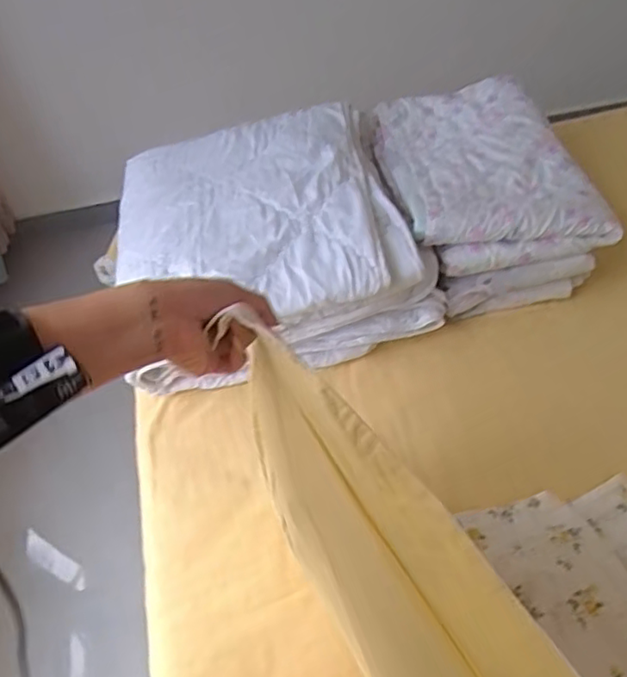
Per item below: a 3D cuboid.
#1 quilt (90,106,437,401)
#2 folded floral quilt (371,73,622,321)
[{"bbox_3d":[-0.085,-0.178,1.145,0.507,0.298,0.456,-9,40,-12],"label":"quilt"},{"bbox_3d":[0.303,-0.264,1.185,0.329,0.273,0.399,-6,40,-8],"label":"folded floral quilt"}]

